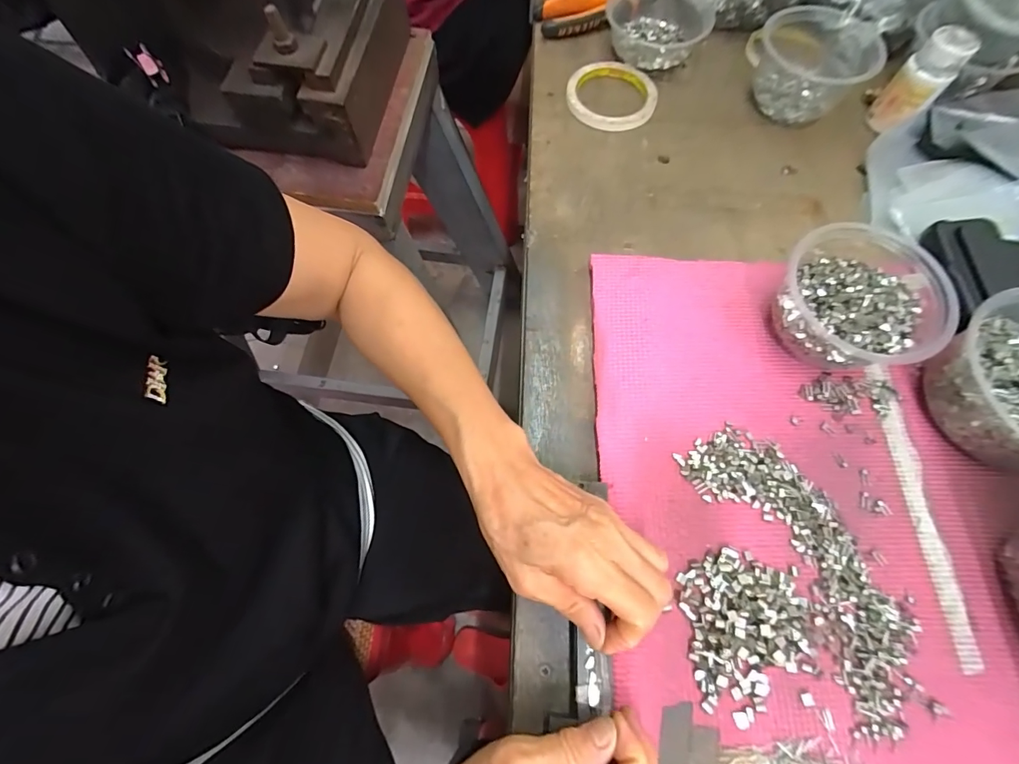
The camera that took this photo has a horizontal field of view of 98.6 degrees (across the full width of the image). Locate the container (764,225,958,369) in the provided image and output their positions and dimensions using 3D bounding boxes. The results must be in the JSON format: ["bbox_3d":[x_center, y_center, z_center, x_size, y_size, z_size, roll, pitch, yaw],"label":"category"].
[{"bbox_3d":[0.270,-0.063,0.347,0.114,0.062,0.110,0,68,1],"label":"container"}]

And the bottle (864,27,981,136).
[{"bbox_3d":[0.409,-0.299,0.438,0.046,0.076,0.049,41,74,16],"label":"bottle"}]

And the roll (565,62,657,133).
[{"bbox_3d":[0.113,-0.317,0.485,0.097,0.013,0.095,0,68,1],"label":"roll"}]

